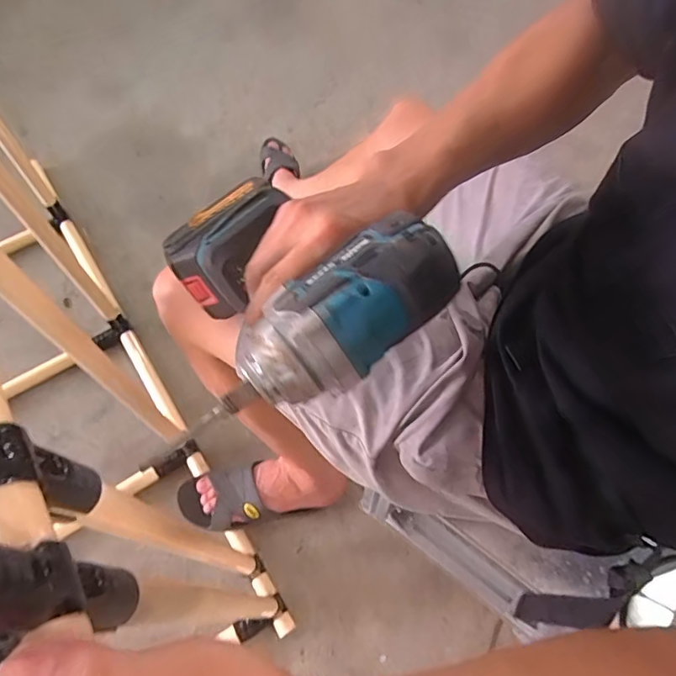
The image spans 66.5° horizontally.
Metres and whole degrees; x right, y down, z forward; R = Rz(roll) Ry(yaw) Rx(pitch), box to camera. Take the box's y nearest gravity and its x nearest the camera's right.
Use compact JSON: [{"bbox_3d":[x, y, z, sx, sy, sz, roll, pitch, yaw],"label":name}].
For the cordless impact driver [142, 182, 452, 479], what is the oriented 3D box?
[{"bbox_3d":[-0.066,-0.026,0.357,0.168,0.081,0.243,-33,36,-18],"label":"cordless impact driver"}]

